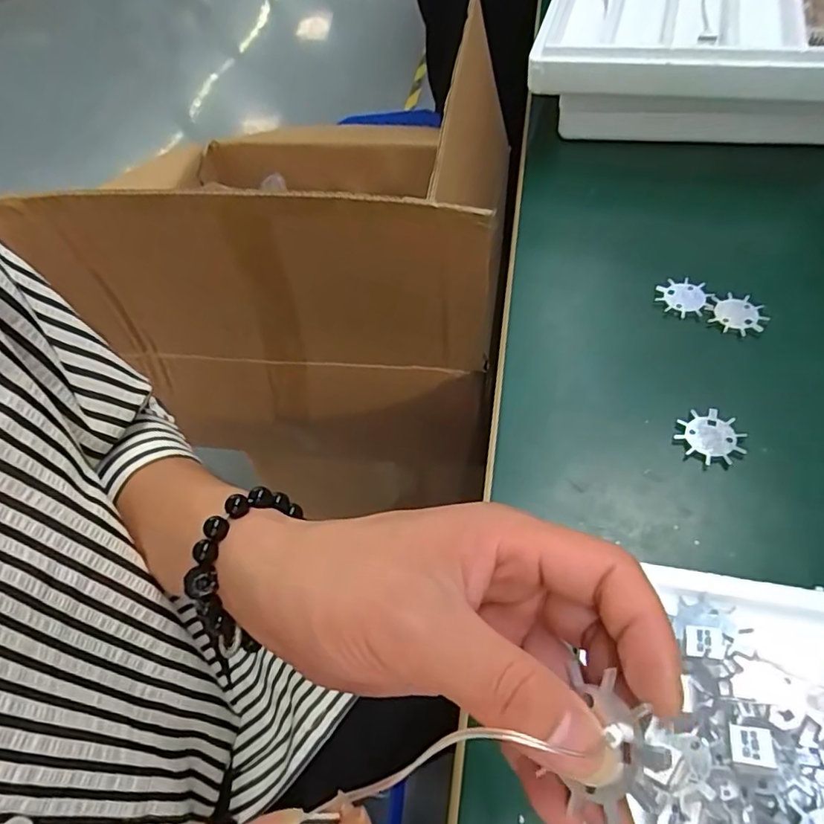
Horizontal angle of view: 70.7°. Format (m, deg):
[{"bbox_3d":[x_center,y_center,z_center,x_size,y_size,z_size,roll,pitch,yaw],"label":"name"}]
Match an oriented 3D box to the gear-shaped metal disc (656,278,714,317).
[{"bbox_3d":[0.206,-0.087,0.438,0.035,0.004,0.035,-2,64,5],"label":"gear-shaped metal disc"}]

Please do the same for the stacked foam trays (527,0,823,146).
[{"bbox_3d":[0.286,-0.371,0.587,0.294,0.115,0.297,9,57,12],"label":"stacked foam trays"}]

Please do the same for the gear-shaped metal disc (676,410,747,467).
[{"bbox_3d":[0.188,0.016,0.366,0.036,0.004,0.037,-4,63,8],"label":"gear-shaped metal disc"}]

